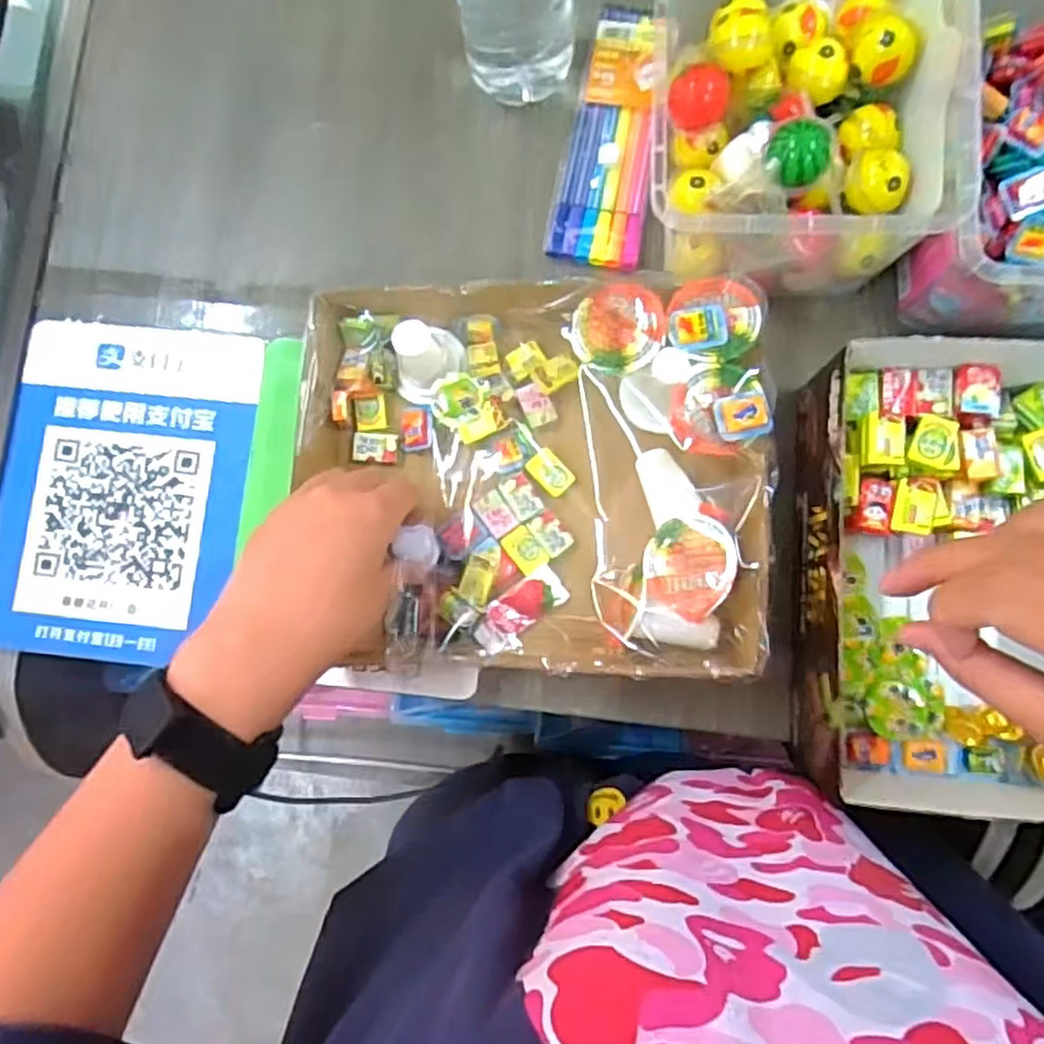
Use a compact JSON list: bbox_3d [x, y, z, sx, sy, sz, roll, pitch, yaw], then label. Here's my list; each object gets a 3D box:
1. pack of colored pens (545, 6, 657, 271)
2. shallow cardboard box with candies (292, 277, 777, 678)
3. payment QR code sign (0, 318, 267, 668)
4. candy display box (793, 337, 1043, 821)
[{"bbox_3d":[0.053,-0.229,0.436,0.053,0.015,0.153,10,84,4],"label":"pack of colored pens"},{"bbox_3d":[0.004,-0.025,0.389,0.239,0.062,0.201,-1,83,3],"label":"shallow cardboard box with candies"},{"bbox_3d":[-0.239,-0.019,0.436,0.148,0.004,0.199,7,84,4],"label":"payment QR code sign"},{"bbox_3d":[0.218,0.022,0.360,0.152,0.076,0.224,4,83,4],"label":"candy display box"}]

